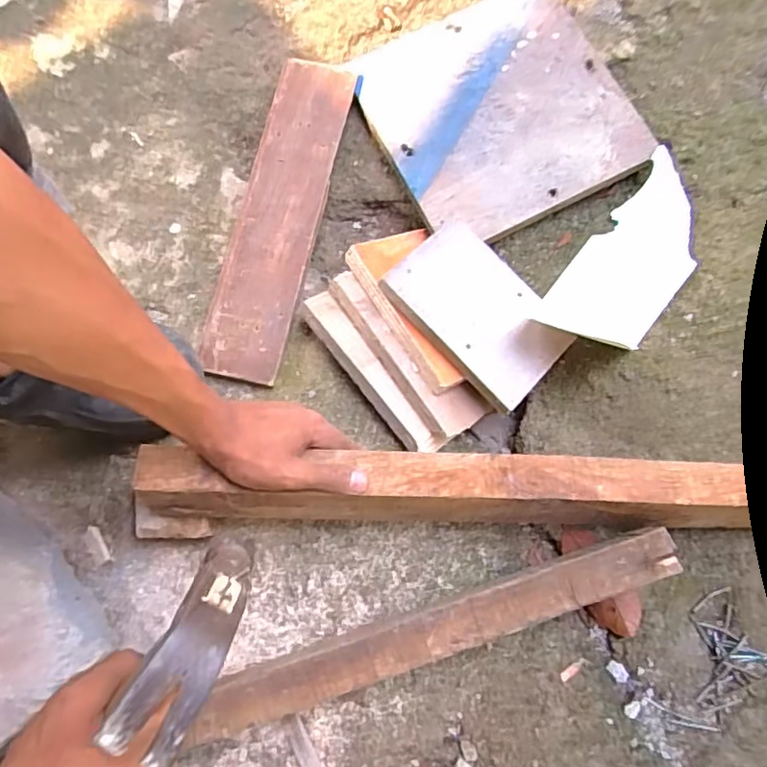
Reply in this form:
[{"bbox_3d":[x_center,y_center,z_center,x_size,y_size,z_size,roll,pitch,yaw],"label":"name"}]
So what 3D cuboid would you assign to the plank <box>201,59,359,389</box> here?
[{"bbox_3d":[-0.107,-0.171,0.603,0.082,0.031,0.346,13,76,4],"label":"plank"}]

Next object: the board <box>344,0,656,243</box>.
[{"bbox_3d":[0.121,-0.287,0.625,0.249,0.024,0.245,-26,77,-6],"label":"board"}]

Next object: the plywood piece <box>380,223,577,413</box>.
[{"bbox_3d":[0.092,-0.070,0.554,0.166,0.017,0.117,46,66,3],"label":"plywood piece"}]

